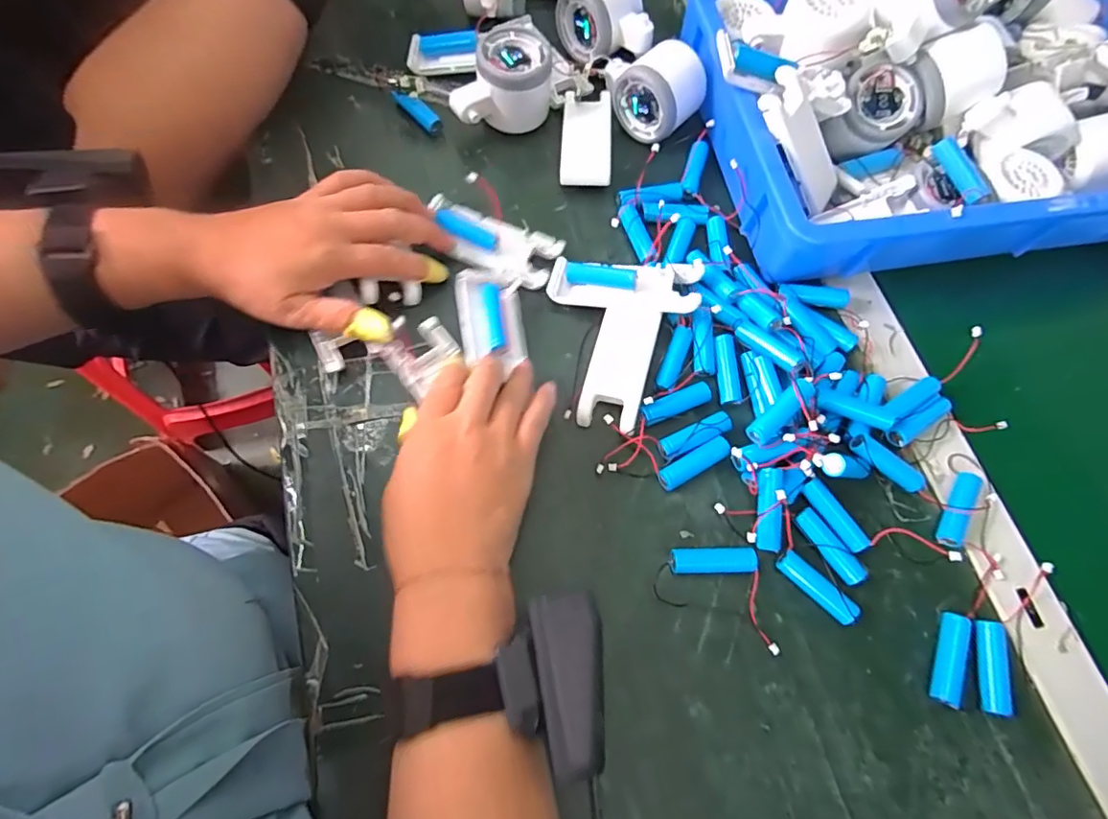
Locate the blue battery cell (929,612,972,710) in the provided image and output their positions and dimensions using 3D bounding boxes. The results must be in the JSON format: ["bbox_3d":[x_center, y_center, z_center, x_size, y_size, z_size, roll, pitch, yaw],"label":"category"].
[{"bbox_3d":[0.233,0.146,0.321,0.011,0.014,0.052,22,70,5],"label":"blue battery cell"}]

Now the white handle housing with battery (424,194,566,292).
[{"bbox_3d":[-0.047,-0.124,0.404,0.100,0.018,0.044,25,70,1],"label":"white handle housing with battery"}]

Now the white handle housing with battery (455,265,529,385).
[{"bbox_3d":[-0.044,-0.063,0.382,0.043,0.028,0.069,-9,70,-6],"label":"white handle housing with battery"}]

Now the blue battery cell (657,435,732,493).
[{"bbox_3d":[0.092,0.036,0.356,0.053,0.014,0.015,-28,73,-13],"label":"blue battery cell"}]

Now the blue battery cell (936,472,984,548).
[{"bbox_3d":[0.258,0.064,0.348,0.013,0.013,0.056,35,71,10],"label":"blue battery cell"}]

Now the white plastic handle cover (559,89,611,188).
[{"bbox_3d":[0.026,-0.220,0.447,0.040,0.015,0.092,3,69,-2],"label":"white plastic handle cover"}]

